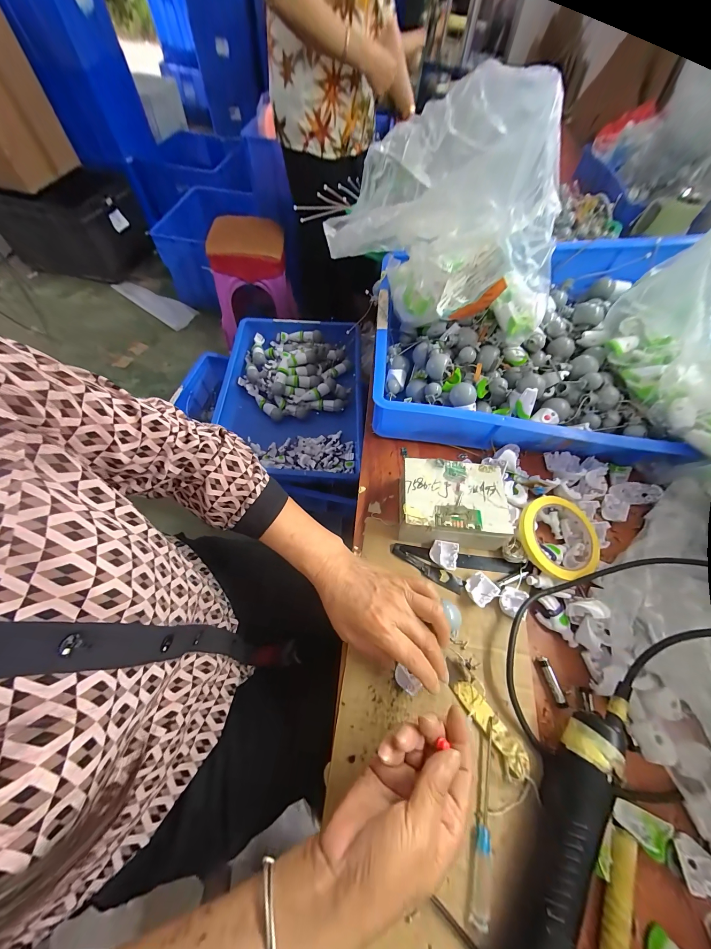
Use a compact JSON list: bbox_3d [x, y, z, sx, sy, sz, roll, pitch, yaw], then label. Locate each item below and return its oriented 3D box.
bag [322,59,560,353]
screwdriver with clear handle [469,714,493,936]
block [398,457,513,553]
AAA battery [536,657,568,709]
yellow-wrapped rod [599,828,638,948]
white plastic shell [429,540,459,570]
[{"bbox_3d":[0.121,-0.339,0.410,0.158,0.245,0.334,-35,68,-21],"label":"bag"},{"bbox_3d":[0.112,0.285,0.255,0.014,0.010,0.125,18,61,7],"label":"screwdriver with clear handle"},{"bbox_3d":[0.117,0.036,0.377,0.122,0.055,0.097,7,60,1],"label":"block"},{"bbox_3d":[0.200,0.210,0.307,0.011,0.008,0.043,-12,62,-10],"label":"AAA battery"},{"bbox_3d":[0.187,0.342,0.219,0.015,0.009,0.132,29,63,13],"label":"yellow-wrapped rod"},{"bbox_3d":[0.106,0.097,0.362,0.030,0.016,0.030,11,60,3],"label":"white plastic shell"}]

